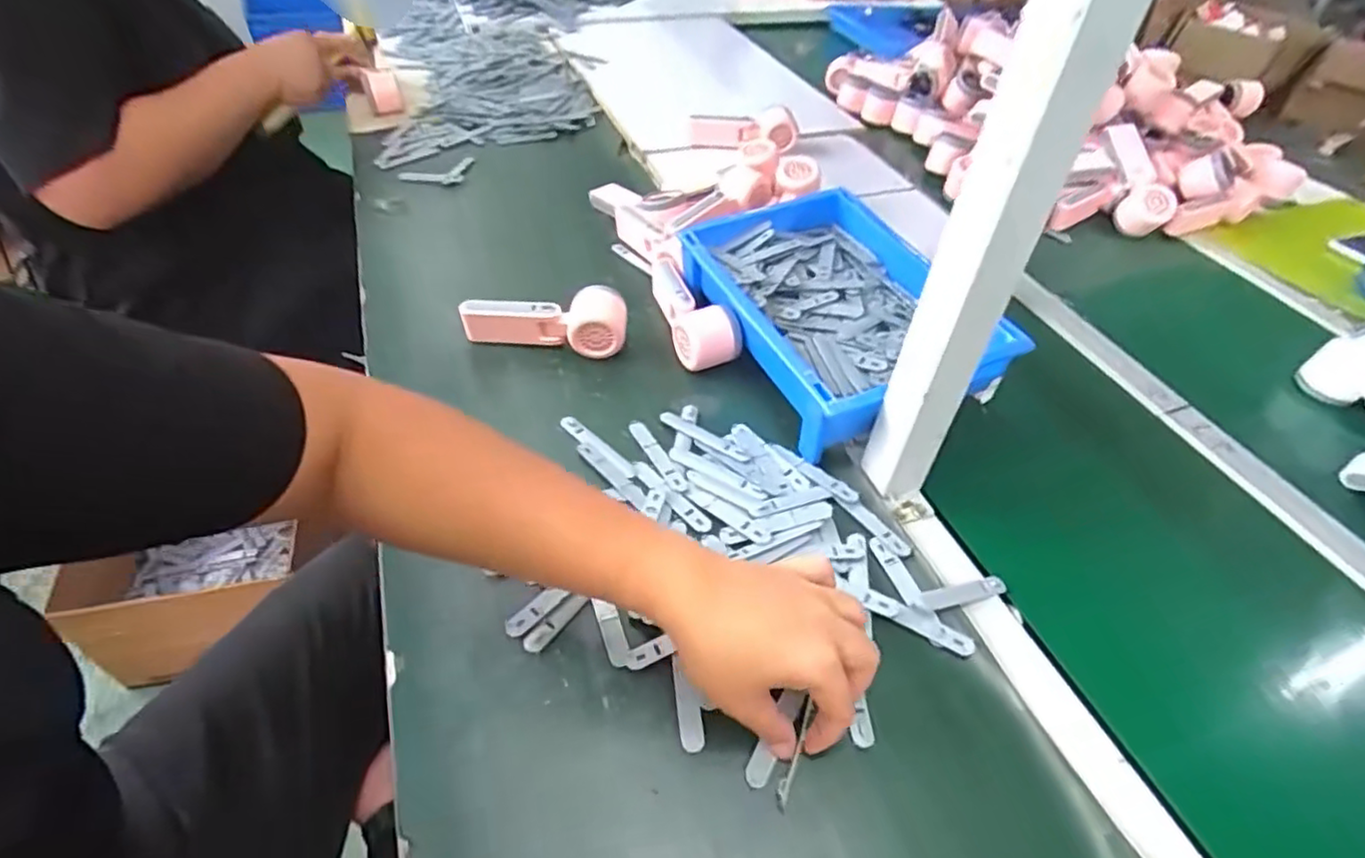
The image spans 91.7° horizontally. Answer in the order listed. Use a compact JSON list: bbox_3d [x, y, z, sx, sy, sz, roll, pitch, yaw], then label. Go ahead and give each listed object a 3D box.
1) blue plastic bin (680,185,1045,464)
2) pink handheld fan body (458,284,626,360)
[{"bbox_3d":[0.152,-0.120,0.674,0.225,0.079,0.318,-13,49,-17],"label":"blue plastic bin"},{"bbox_3d":[-0.144,-0.113,0.694,0.169,0.049,0.057,3,47,1],"label":"pink handheld fan body"}]

